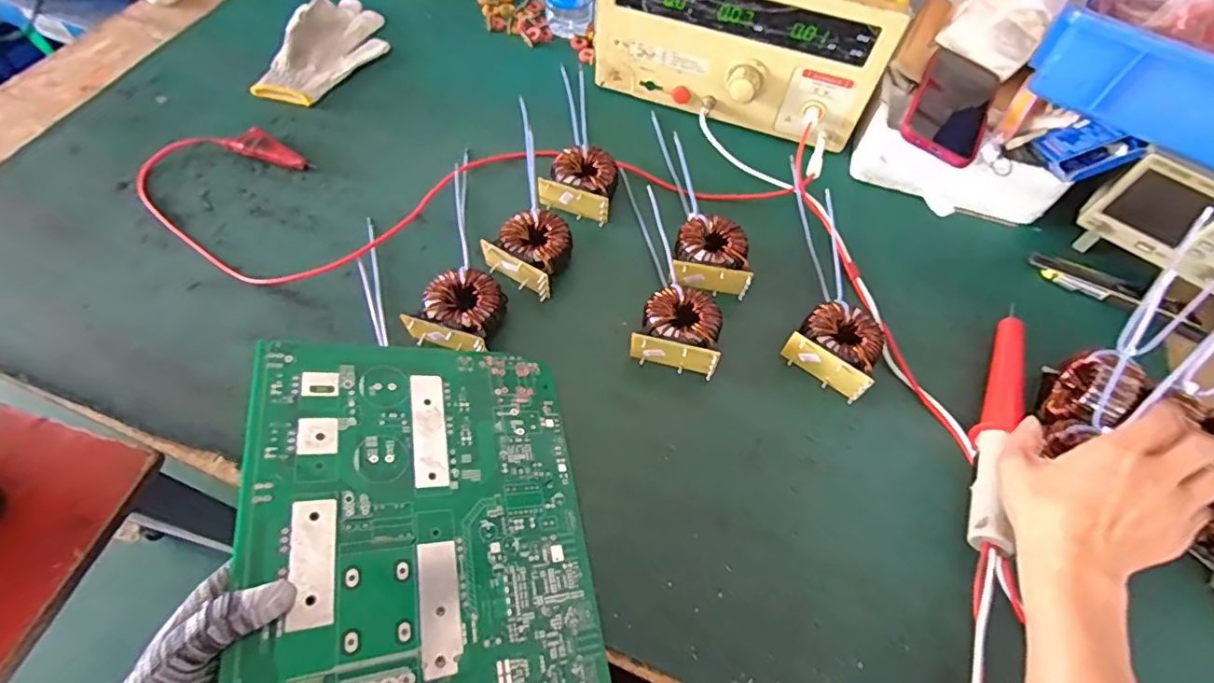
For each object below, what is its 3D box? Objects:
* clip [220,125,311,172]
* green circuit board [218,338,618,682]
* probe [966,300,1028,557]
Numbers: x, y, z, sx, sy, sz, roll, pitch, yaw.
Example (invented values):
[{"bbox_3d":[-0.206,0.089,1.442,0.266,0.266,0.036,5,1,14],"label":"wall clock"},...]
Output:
[{"bbox_3d":[-0.374,-0.211,0.598,0.091,0.030,0.026,18,60,6],"label":"clip"},{"bbox_3d":[-0.117,0.127,0.375,0.227,0.004,0.278,5,56,-30],"label":"green circuit board"},{"bbox_3d":[0.341,0.062,0.462,0.036,0.025,0.252,28,56,13],"label":"probe"}]

